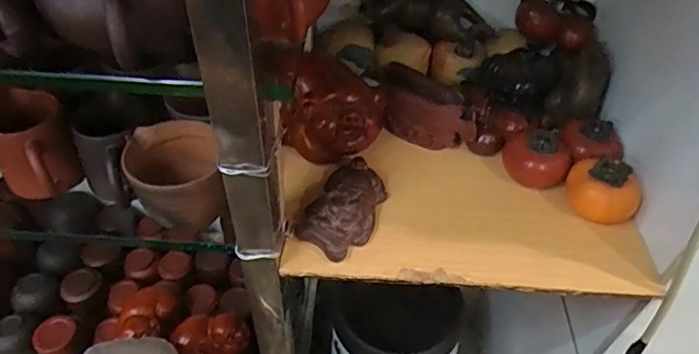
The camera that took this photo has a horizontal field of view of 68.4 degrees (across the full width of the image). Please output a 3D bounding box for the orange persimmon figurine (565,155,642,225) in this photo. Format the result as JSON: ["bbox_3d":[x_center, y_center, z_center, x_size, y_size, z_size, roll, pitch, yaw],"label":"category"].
[{"bbox_3d":[0.224,0.014,0.457,0.063,0.049,0.050,28,51,22],"label":"orange persimmon figurine"}]

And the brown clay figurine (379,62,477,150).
[{"bbox_3d":[0.078,-0.066,0.522,0.101,0.059,0.036,16,48,12],"label":"brown clay figurine"}]

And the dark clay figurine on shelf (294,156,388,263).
[{"bbox_3d":[-0.004,0.023,0.454,0.058,0.034,0.100,19,48,15],"label":"dark clay figurine on shelf"}]

